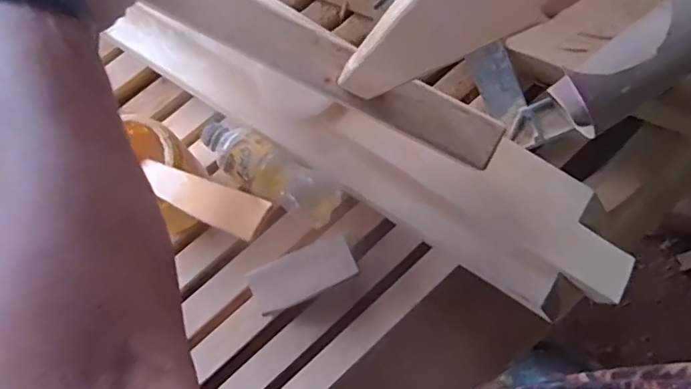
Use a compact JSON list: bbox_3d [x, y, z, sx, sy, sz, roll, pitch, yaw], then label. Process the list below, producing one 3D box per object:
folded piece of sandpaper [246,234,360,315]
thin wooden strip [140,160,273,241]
[{"bbox_3d":[-0.043,0.084,0.552,0.106,0.033,0.050,-25,79,-5],"label":"folded piece of sandpaper"},{"bbox_3d":[-0.118,-0.001,0.413,0.182,0.006,0.029,18,74,45],"label":"thin wooden strip"}]

